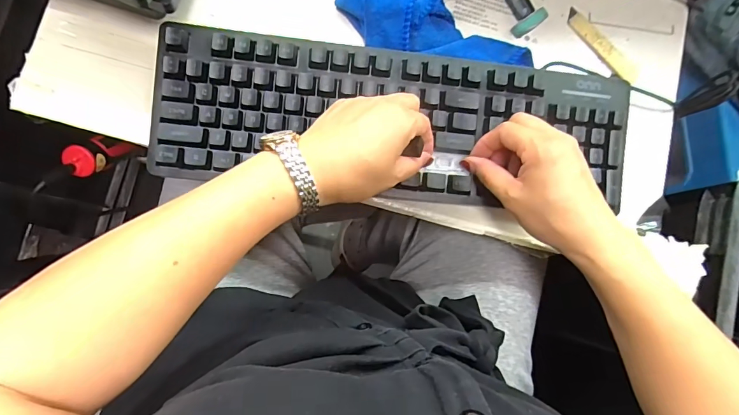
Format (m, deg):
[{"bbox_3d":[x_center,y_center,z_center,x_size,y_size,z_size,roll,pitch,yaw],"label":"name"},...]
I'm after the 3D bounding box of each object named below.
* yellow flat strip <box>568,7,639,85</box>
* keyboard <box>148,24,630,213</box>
[{"bbox_3d":[0.250,-0.174,0.426,0.023,0.007,0.099,-41,90,-9],"label":"yellow flat strip"},{"bbox_3d":[0.028,-0.078,0.364,0.429,0.032,0.133,3,83,-6],"label":"keyboard"}]

